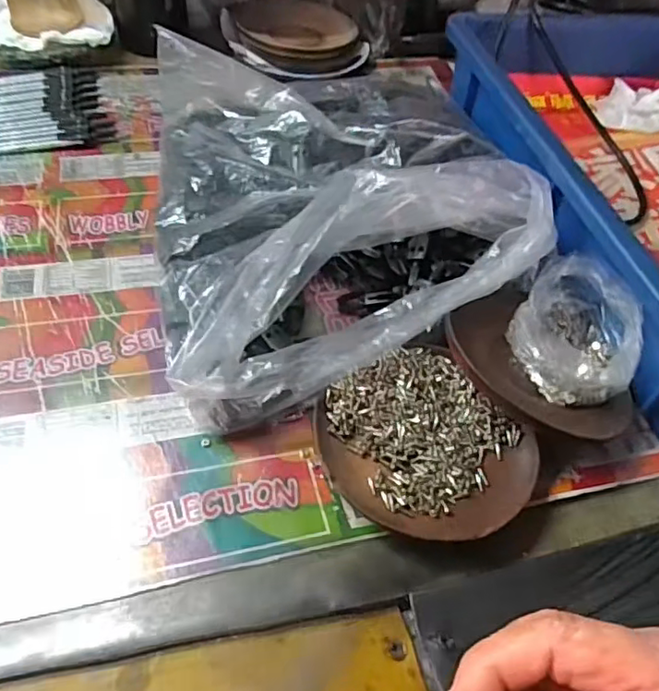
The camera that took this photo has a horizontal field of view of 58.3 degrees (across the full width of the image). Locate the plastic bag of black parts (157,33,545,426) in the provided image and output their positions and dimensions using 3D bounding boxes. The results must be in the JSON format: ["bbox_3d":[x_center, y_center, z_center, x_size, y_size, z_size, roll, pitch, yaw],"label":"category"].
[{"bbox_3d":[0.007,-0.096,0.386,0.228,0.060,0.284,-3,51,-11],"label":"plastic bag of black parts"}]

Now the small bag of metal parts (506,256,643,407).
[{"bbox_3d":[0.143,-0.004,0.346,0.073,0.048,0.085,35,55,20],"label":"small bag of metal parts"}]

